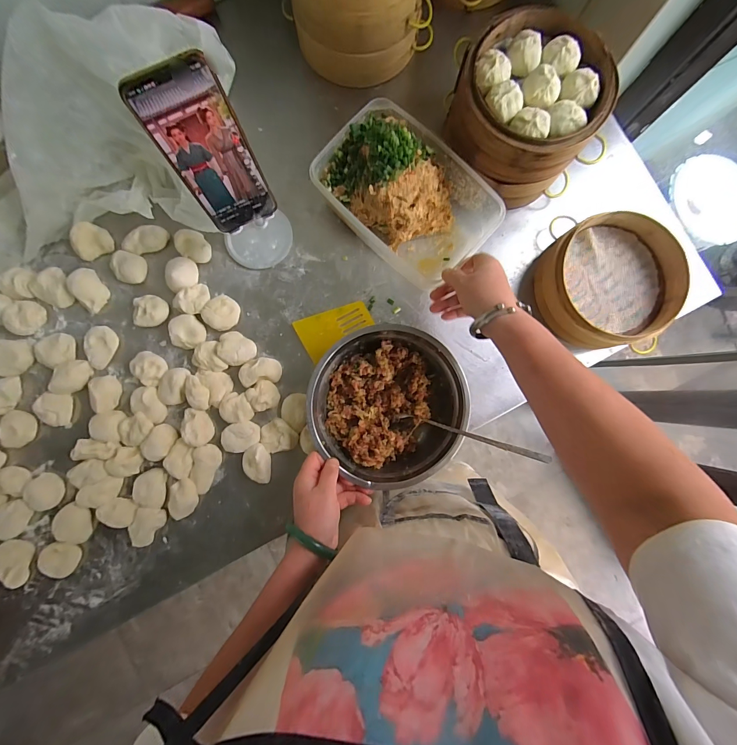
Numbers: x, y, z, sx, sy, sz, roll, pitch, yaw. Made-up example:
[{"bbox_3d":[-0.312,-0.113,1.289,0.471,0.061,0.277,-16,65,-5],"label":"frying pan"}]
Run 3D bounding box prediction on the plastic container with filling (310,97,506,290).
[{"bbox_3d":[0.046,-0.232,0.457,0.231,0.109,0.148,44,85,1],"label":"plastic container with filling"}]

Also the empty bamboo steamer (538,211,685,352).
[{"bbox_3d":[0.330,-0.124,0.469,0.167,0.058,0.173,3,85,-2],"label":"empty bamboo steamer"}]

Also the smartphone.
[{"bbox_3d":[-0.155,-0.212,0.339,0.073,0.163,0.004,-24,70,-2],"label":"smartphone"}]

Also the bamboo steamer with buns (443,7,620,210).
[{"bbox_3d":[0.193,-0.330,0.441,0.182,0.116,0.160,13,86,0],"label":"bamboo steamer with buns"}]

